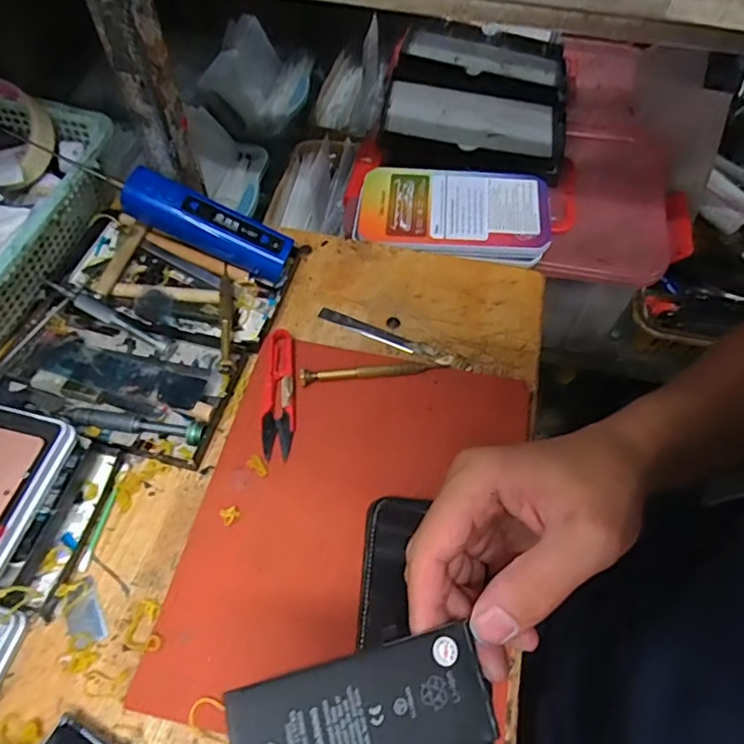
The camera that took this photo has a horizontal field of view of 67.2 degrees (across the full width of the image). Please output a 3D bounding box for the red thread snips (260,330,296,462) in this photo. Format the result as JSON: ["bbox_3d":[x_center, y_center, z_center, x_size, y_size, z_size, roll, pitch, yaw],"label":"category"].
[{"bbox_3d":[-0.067,0.014,0.405,0.022,0.010,0.099,0,57,-5],"label":"red thread snips"}]

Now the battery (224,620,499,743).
[{"bbox_3d":[-0.001,0.128,0.208,0.098,0.007,0.042,-4,57,-22],"label":"battery"}]

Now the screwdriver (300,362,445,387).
[{"bbox_3d":[0.001,0.000,0.419,0.110,0.007,0.012,-3,58,-6],"label":"screwdriver"}]

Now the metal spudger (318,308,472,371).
[{"bbox_3d":[0.016,-0.026,0.445,0.127,0.007,0.014,22,58,10],"label":"metal spudger"}]

